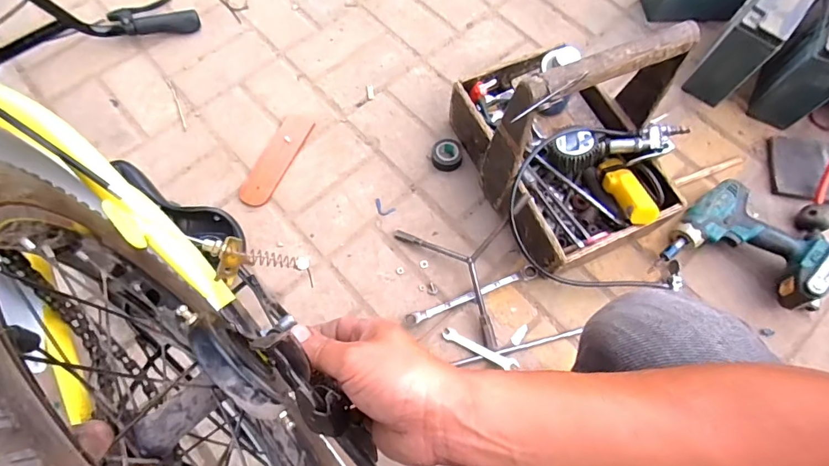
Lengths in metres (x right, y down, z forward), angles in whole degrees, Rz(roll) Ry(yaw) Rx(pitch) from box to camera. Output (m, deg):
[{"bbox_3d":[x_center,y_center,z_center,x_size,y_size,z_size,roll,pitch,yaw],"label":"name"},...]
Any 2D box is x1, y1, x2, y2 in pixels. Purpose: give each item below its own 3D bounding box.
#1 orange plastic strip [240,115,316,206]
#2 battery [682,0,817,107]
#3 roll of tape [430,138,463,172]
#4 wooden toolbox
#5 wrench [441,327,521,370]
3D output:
[{"bbox_3d":[-0.245,-0.133,0.784,0.059,0.006,0.191,22,71,9],"label":"orange plastic strip"},{"bbox_3d":[0.585,-0.340,0.774,0.076,0.171,0.182,37,72,13],"label":"battery"},{"bbox_3d":[0.056,-0.135,0.775,0.052,0.029,0.049,1,70,-2],"label":"roll of tape"},{"bbox_3d":[0.233,-0.147,0.650,0.256,0.282,0.355,-23,73,-10],"label":"wooden toolbox"},{"bbox_3d":[0.098,0.173,0.657,0.119,0.005,0.019,23,75,15],"label":"wrench"}]

